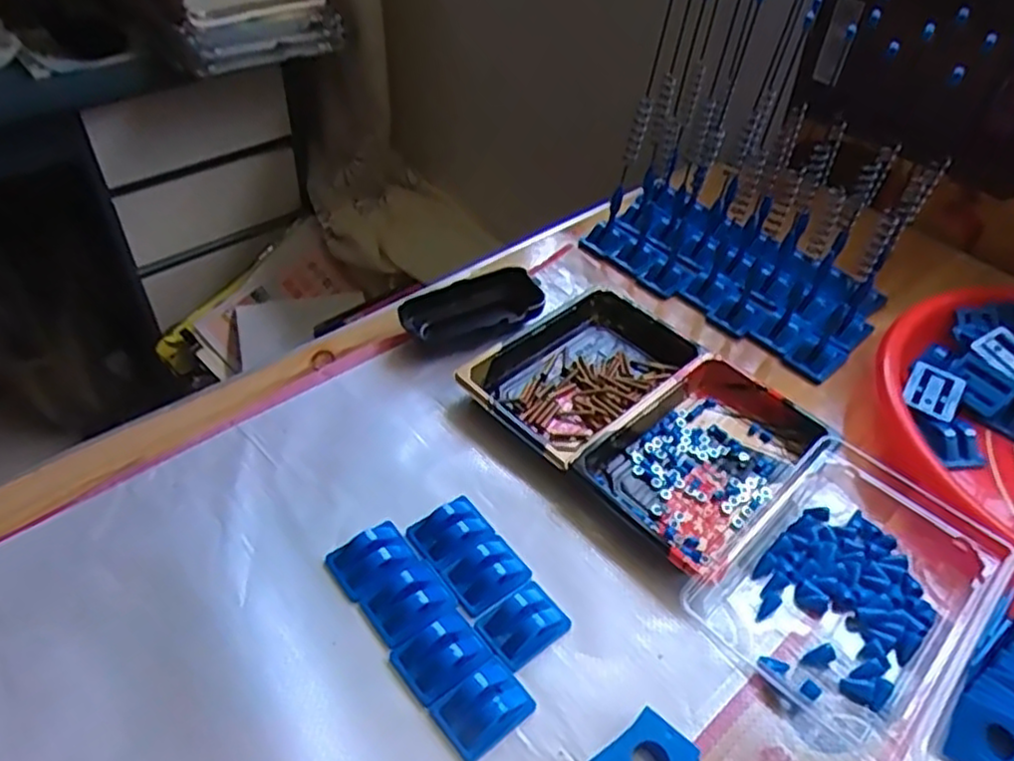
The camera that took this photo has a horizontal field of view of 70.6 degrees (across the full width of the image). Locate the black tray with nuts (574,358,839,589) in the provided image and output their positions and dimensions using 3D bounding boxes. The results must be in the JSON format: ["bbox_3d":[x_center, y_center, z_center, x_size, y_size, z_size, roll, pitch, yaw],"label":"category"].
[{"bbox_3d":[0.130,0.047,0.464,0.166,0.024,0.100,-33,56,-31],"label":"black tray with nuts"}]

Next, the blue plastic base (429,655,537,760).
[{"bbox_3d":[-0.011,0.160,0.356,0.044,0.017,0.034,-30,54,-29],"label":"blue plastic base"}]

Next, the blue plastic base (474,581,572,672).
[{"bbox_3d":[0.009,0.129,0.384,0.044,0.015,0.033,-28,53,-27],"label":"blue plastic base"}]

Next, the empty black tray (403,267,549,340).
[{"bbox_3d":[-0.027,-0.054,0.553,0.108,0.023,0.050,-15,48,-17],"label":"empty black tray"}]

